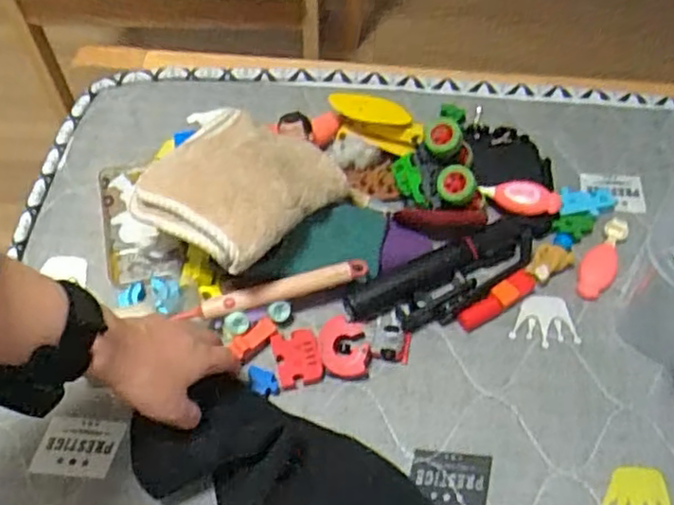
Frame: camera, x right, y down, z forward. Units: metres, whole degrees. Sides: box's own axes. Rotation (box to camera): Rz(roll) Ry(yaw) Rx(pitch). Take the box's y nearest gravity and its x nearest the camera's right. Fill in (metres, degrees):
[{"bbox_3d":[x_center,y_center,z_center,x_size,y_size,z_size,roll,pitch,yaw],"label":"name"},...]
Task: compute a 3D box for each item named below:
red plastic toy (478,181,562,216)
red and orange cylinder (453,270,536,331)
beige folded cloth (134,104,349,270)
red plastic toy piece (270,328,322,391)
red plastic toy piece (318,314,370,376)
[{"bbox_3d":[0.184,-0.053,0.665,0.079,0.027,0.030,13,59,7],"label":"red plastic toy"},{"bbox_3d":[0.153,0.045,0.626,0.086,0.017,0.020,-29,63,-17],"label":"red and orange cylinder"},{"bbox_3d":[-0.090,-0.065,0.584,0.161,0.049,0.152,27,62,15],"label":"beige folded cloth"},{"bbox_3d":[-0.036,0.095,0.597,0.040,0.011,0.049,-12,60,-8],"label":"red plastic toy piece"},{"bbox_3d":[0.005,0.085,0.595,0.041,0.020,0.058,-10,59,-7],"label":"red plastic toy piece"}]

